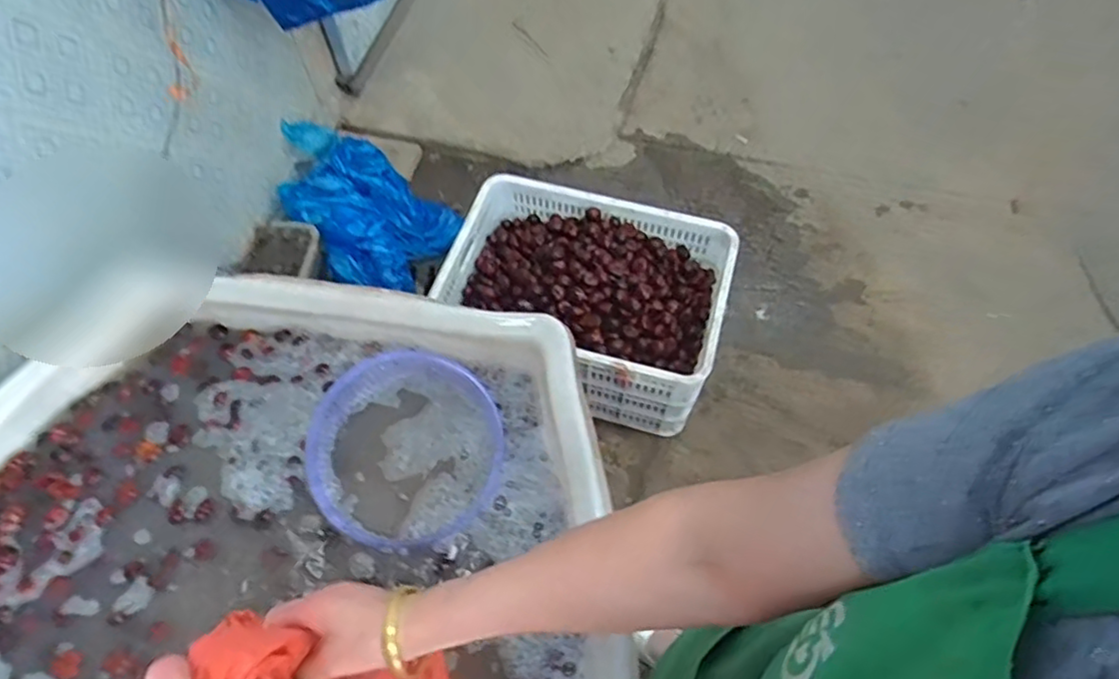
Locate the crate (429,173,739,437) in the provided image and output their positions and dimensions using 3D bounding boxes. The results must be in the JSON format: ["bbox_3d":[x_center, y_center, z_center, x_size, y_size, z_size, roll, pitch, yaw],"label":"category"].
[{"bbox_3d":[0.056,-0.083,1.522,0.632,0.323,0.423,15,63,8],"label":"crate"}]

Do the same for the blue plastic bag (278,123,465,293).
[{"bbox_3d":[-0.577,-0.369,1.760,0.502,0.210,0.359,25,65,13],"label":"blue plastic bag"}]

